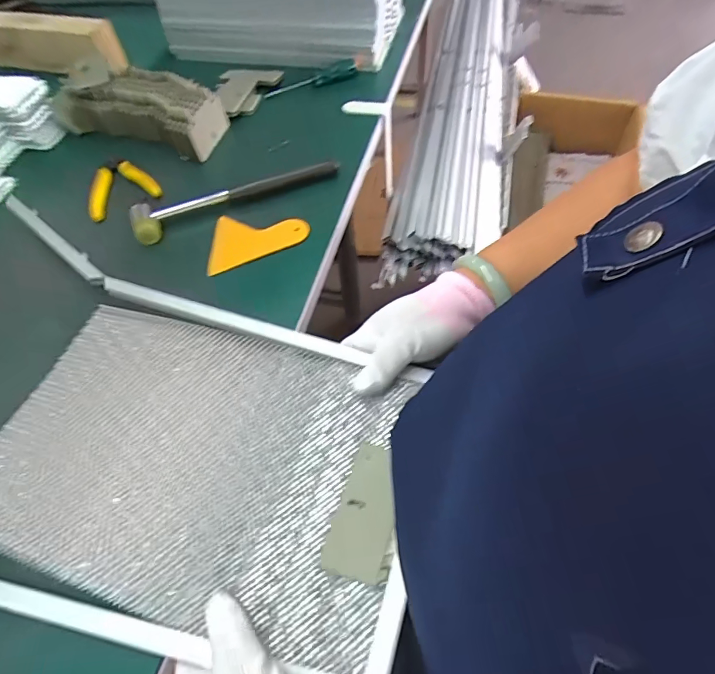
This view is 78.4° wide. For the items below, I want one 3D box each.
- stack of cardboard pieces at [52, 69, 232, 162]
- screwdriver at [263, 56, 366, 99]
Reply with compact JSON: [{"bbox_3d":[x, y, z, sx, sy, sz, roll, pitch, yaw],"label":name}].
[{"bbox_3d":[-0.280,-0.298,0.574,0.220,0.058,0.087,16,58,14],"label":"stack of cardboard pieces"},{"bbox_3d":[-0.063,-0.374,0.630,0.152,0.018,0.022,-22,57,-11],"label":"screwdriver"}]

